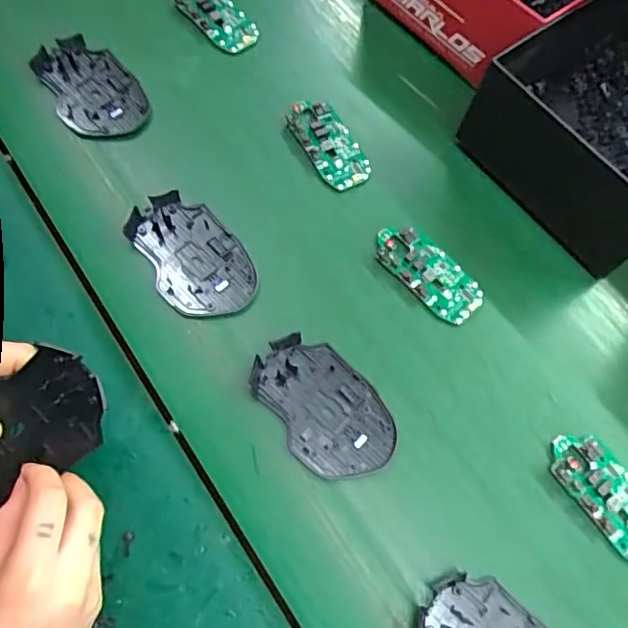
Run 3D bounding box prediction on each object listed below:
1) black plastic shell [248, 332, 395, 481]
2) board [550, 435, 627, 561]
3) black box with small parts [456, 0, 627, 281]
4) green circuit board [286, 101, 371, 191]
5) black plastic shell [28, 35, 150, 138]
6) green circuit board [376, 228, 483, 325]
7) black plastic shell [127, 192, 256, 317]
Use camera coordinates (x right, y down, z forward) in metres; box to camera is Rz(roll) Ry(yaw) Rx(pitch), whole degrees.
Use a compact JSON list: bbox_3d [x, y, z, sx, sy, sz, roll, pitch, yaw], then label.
[{"bbox_3d":[0.006,0.068,0.408,0.114,0.009,0.073,42,71,12],"label":"black plastic shell"},{"bbox_3d":[0.211,0.131,0.399,0.044,0.011,0.098,-37,75,-17],"label":"board"},{"bbox_3d":[0.276,-0.181,0.482,0.256,0.093,0.182,-36,75,-17],"label":"black box with small parts"},{"bbox_3d":[0.015,-0.153,0.499,0.048,0.016,0.091,-31,73,-16],"label":"green circuit board"},{"bbox_3d":[-0.201,-0.205,0.503,0.075,0.011,0.113,-41,76,-18],"label":"black plastic shell"},{"bbox_3d":[0.093,-0.035,0.456,0.096,0.011,0.045,42,71,13],"label":"green circuit board"},{"bbox_3d":[-0.098,-0.048,0.447,0.071,0.006,0.116,-30,73,-15],"label":"black plastic shell"}]

